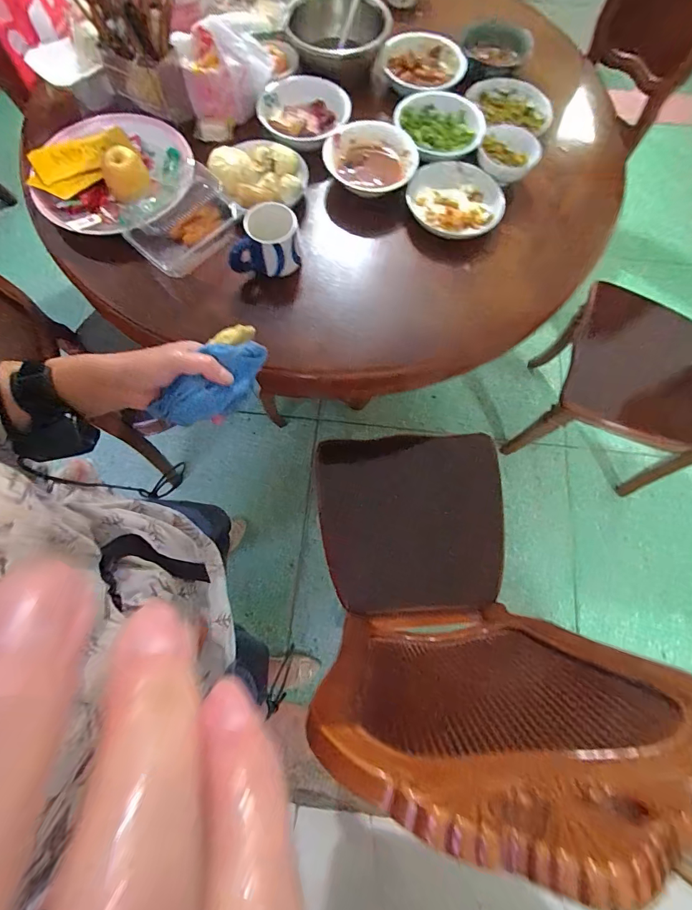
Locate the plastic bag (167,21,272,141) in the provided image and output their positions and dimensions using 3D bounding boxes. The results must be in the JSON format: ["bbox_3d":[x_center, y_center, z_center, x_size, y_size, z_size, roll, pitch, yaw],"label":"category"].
[{"bbox_3d":[-0.223,-0.699,0.735,0.165,0.100,0.109,0,72,-1],"label":"plastic bag"}]

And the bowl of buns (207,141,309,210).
[{"bbox_3d":[-0.152,-0.511,0.730,0.155,0.048,0.160,0,72,-1],"label":"bowl of buns"}]

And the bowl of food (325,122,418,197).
[{"bbox_3d":[0.046,-0.560,0.763,0.170,0.049,0.136,11,72,3],"label":"bowl of food"}]

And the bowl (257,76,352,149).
[{"bbox_3d":[-0.084,-0.656,0.781,0.159,0.047,0.162,0,72,-1],"label":"bowl"}]

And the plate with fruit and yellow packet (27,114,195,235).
[{"bbox_3d":[-0.429,-0.530,0.729,0.282,0.076,0.259,0,72,-1],"label":"plate with fruit and yellow packet"}]

